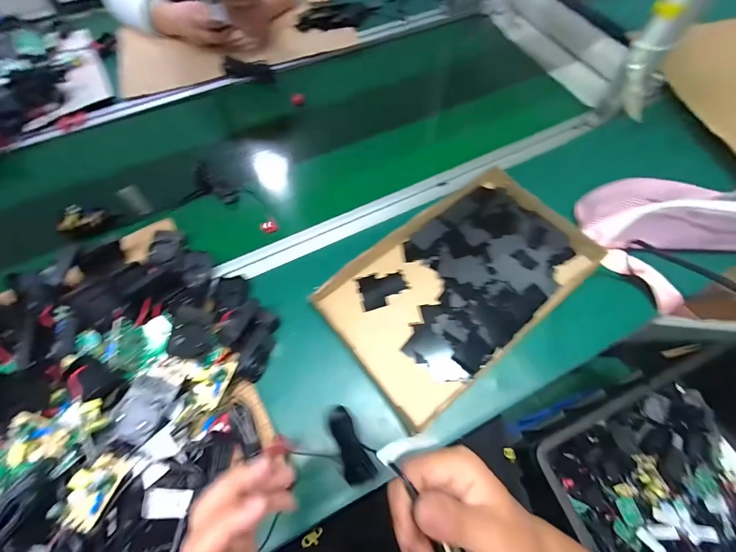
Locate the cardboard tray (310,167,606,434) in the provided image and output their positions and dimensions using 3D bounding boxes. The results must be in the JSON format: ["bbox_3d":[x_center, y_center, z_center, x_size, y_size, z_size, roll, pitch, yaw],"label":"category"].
[{"bbox_3d":[0.123,-0.003,0.438,0.352,0.033,0.212,-36,68,-17],"label":"cardboard tray"}]

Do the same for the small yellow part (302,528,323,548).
[{"bbox_3d":[-0.081,0.387,0.482,0.032,0.007,0.018,-27,66,-13],"label":"small yellow part"}]

